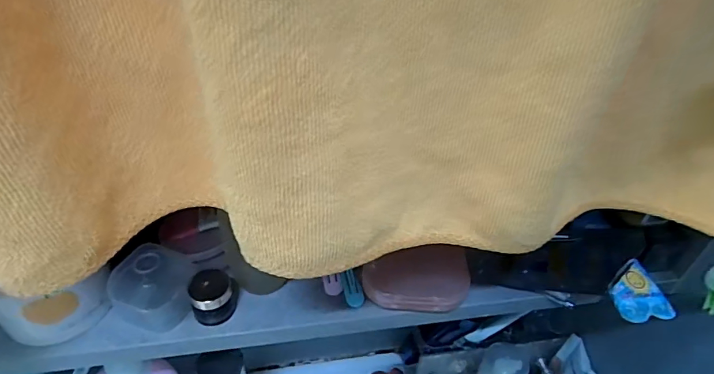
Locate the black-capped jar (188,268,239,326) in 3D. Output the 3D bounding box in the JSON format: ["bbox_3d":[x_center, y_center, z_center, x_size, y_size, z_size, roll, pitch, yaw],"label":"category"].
[{"bbox_3d":[-0.098,0.076,0.300,0.030,0.030,0.025,-9,41,-16],"label":"black-capped jar"}]

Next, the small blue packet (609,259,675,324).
[{"bbox_3d":[0.211,0.081,0.324,0.038,0.010,0.045,-17,72,-12],"label":"small blue packet"}]

